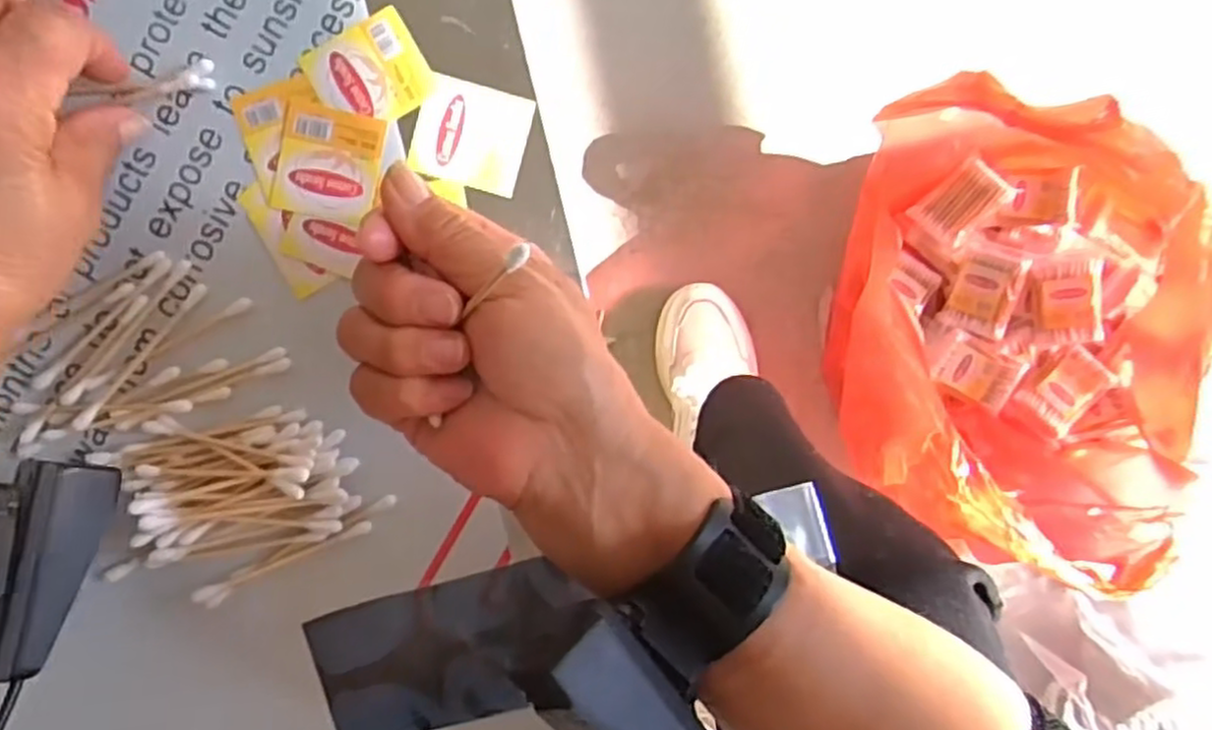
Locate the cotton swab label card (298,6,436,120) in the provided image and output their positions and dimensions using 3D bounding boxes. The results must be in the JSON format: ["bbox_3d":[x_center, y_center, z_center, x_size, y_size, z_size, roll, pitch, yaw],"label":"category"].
[{"bbox_3d":[-0.094,-0.116,0.298,0.043,0.004,0.038,-29,93,-2],"label":"cotton swab label card"}]

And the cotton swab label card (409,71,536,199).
[{"bbox_3d":[-0.054,-0.092,0.302,0.043,0.004,0.040,14,91,-4],"label":"cotton swab label card"}]

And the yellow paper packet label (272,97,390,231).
[{"bbox_3d":[-0.111,-0.080,0.299,0.039,0.004,0.043,13,91,-4],"label":"yellow paper packet label"}]

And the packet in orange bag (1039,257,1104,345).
[{"bbox_3d":[0.418,-0.055,0.676,0.056,0.026,0.072,-7,93,-2],"label":"packet in orange bag"}]

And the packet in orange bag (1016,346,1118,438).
[{"bbox_3d":[0.420,0.024,0.685,0.049,0.009,0.073,44,99,9],"label":"packet in orange bag"}]

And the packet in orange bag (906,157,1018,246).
[{"bbox_3d":[0.331,-0.150,0.704,0.078,0.023,0.051,-45,70,20],"label":"packet in orange bag"}]

